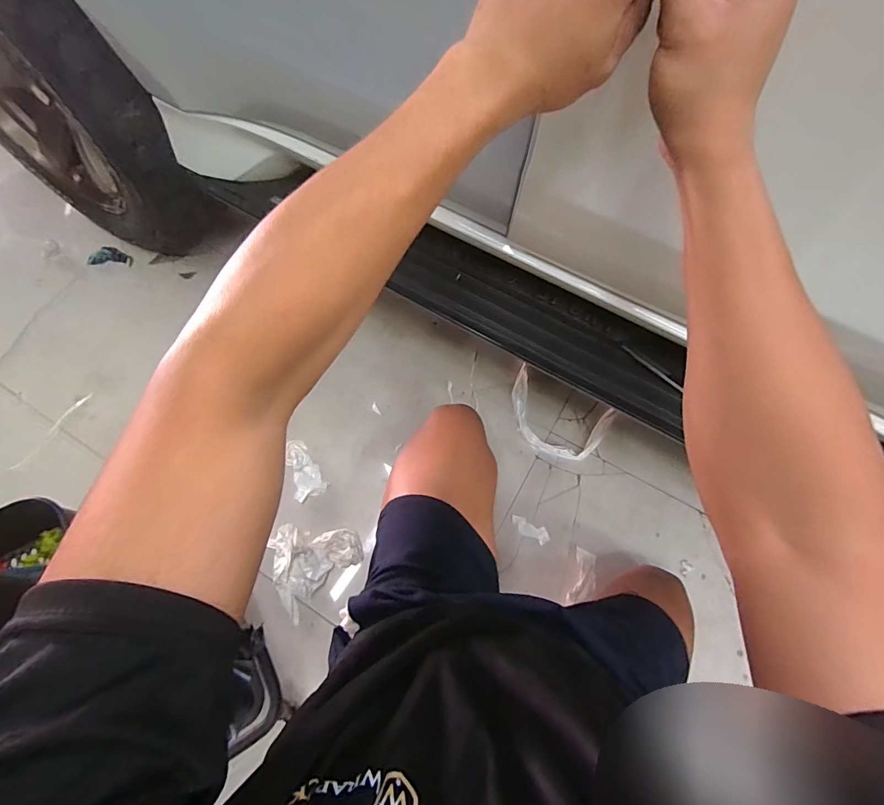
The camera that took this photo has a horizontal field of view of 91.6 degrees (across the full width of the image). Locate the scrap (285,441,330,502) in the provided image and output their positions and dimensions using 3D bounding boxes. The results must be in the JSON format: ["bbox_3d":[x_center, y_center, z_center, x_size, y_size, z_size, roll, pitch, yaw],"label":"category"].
[{"bbox_3d":[-0.313,0.152,0.980,0.069,0.026,0.137,-22,67,-11],"label":"scrap"}]

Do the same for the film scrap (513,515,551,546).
[{"bbox_3d":[0.193,0.278,0.940,0.087,0.004,0.035,27,67,11],"label":"film scrap"}]

